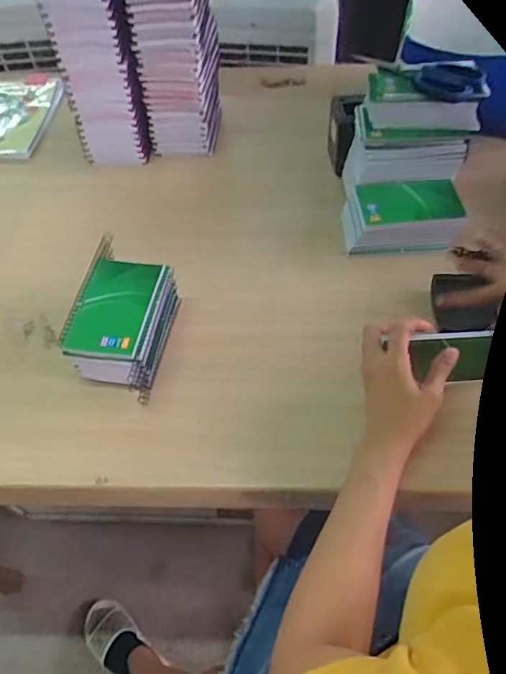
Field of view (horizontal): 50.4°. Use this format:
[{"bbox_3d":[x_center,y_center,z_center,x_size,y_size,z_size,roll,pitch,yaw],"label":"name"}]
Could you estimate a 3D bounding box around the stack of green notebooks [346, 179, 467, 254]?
[{"bbox_3d":[0.208,-0.171,0.755,0.159,0.058,0.091,-6,54,-1],"label":"stack of green notebooks"}]

